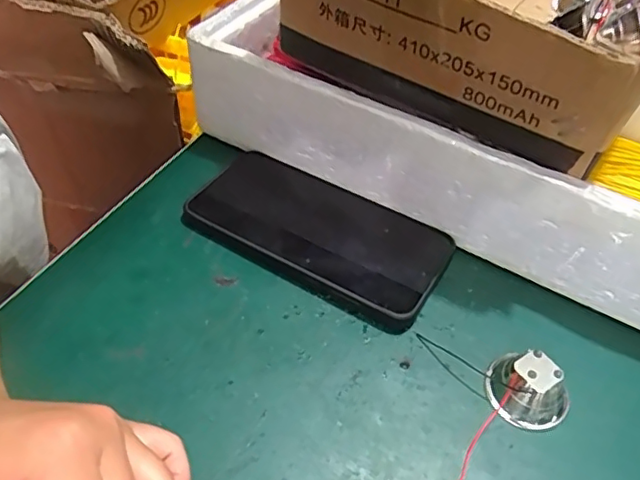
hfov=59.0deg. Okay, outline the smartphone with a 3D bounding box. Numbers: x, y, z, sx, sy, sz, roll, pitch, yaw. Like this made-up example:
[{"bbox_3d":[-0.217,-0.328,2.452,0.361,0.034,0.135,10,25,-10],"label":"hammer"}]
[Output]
[{"bbox_3d":[-0.004,-0.007,0.370,0.168,0.014,0.081,26,50,19],"label":"smartphone"}]

